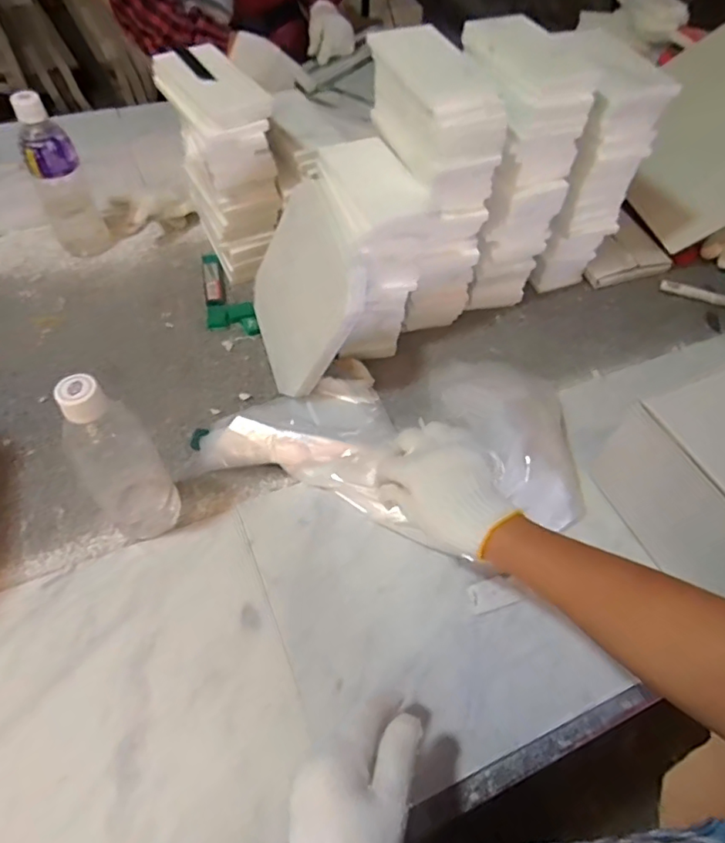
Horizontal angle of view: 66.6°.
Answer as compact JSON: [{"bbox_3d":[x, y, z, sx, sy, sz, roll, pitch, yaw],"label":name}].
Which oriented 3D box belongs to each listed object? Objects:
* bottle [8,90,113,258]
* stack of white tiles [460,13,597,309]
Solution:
[{"bbox_3d":[-0.400,-0.321,0.732,0.066,0.213,0.069,-26,61,-19],"label":"bottle"},{"bbox_3d":[0.161,-0.302,0.704,0.126,0.308,0.158,-18,58,-16],"label":"stack of white tiles"}]

